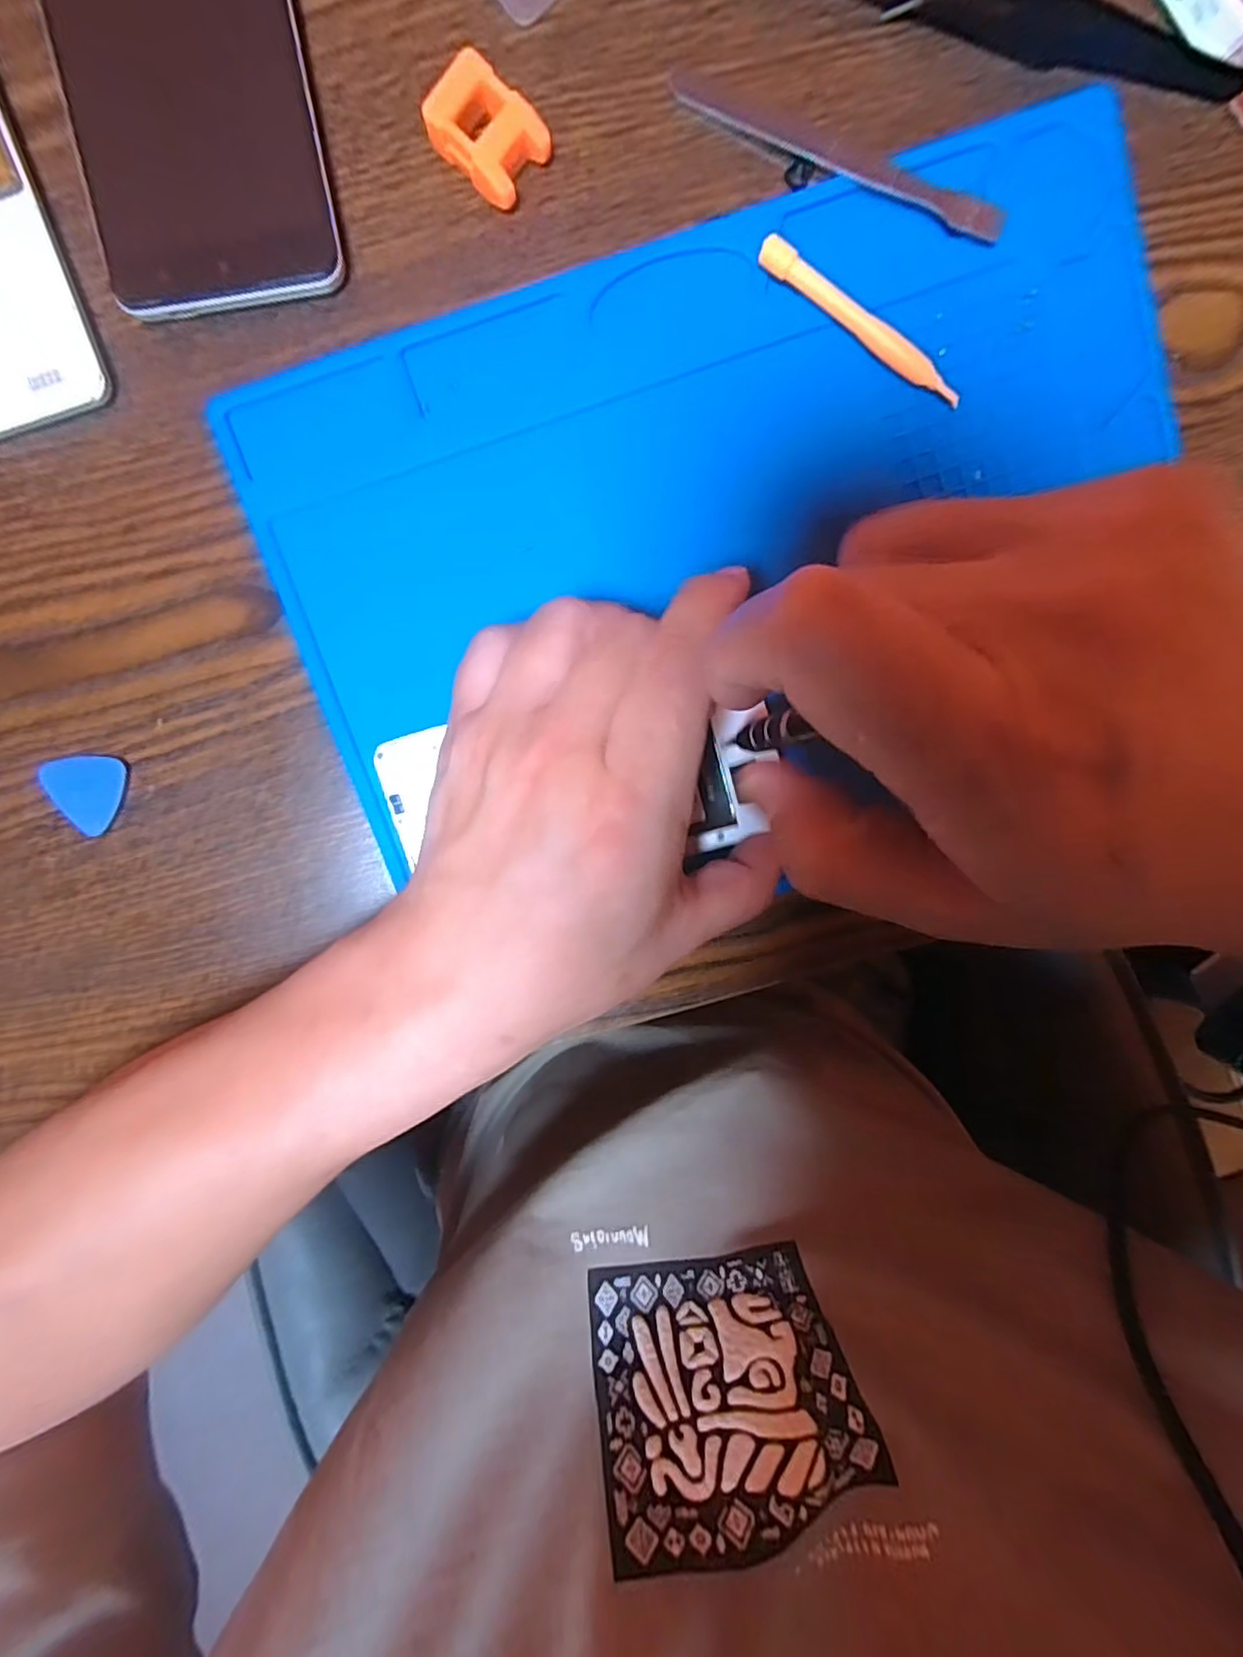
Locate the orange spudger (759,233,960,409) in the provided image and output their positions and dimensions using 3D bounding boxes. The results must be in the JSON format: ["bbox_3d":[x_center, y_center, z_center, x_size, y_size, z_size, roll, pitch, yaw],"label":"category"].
[{"bbox_3d":[0.082,-0.170,0.212,0.082,0.008,0.008,32,96,-6],"label":"orange spudger"}]

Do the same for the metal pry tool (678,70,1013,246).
[{"bbox_3d":[0.072,-0.223,0.208,0.117,0.006,0.012,21,97,-5],"label":"metal pry tool"}]

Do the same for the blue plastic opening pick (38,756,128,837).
[{"bbox_3d":[-0.198,-0.012,0.231,0.028,0.004,0.028,0,98,-2],"label":"blue plastic opening pick"}]

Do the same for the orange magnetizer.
[{"bbox_3d":[-0.043,-0.222,0.202,0.033,0.014,0.028,37,96,-6],"label":"orange magnetizer"}]

